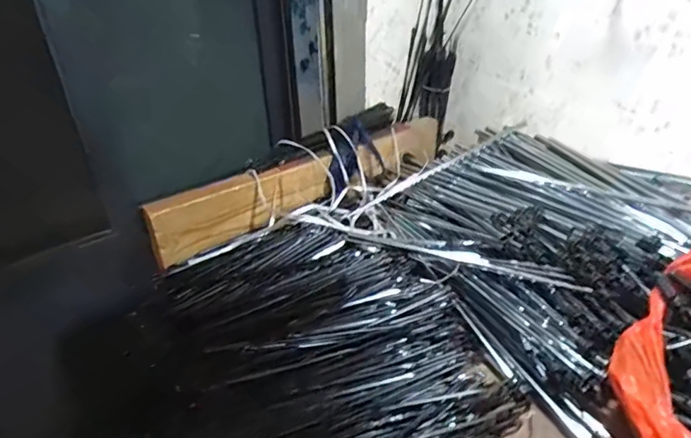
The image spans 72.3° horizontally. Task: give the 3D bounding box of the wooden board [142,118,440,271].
[{"bbox_3d":[-0.052,-0.066,0.816,0.564,0.102,0.049,-22,30,-27],"label":"wooden board"}]

